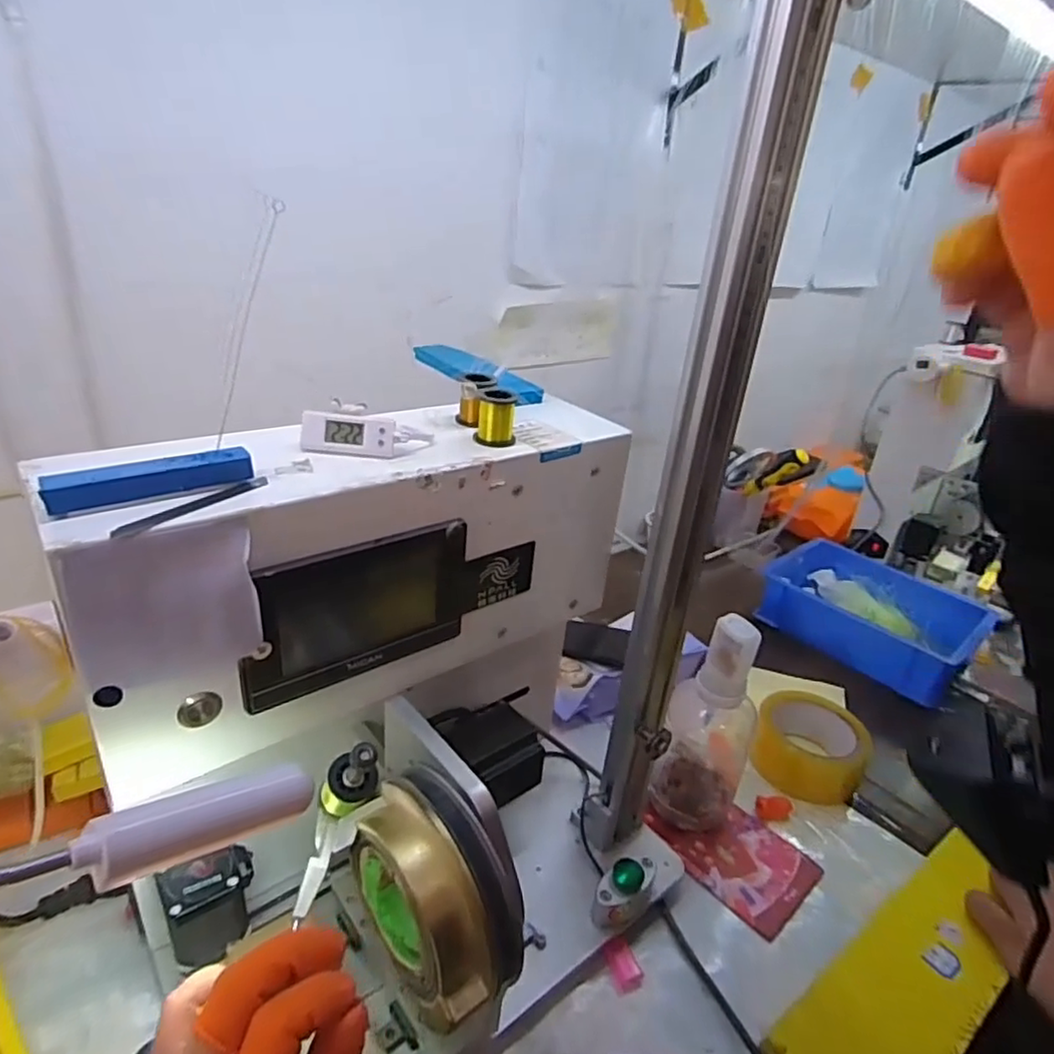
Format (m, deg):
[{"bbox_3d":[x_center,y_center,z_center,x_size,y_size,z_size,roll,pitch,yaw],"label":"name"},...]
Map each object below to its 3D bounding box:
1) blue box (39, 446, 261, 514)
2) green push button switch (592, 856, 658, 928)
[{"bbox_3d":[-0.172,-0.023,0.305,0.085,0.015,0.014,-14,35,-34],"label":"blue box"},{"bbox_3d":[0.072,0.268,0.488,0.053,0.028,0.028,-18,37,-38],"label":"green push button switch"}]

